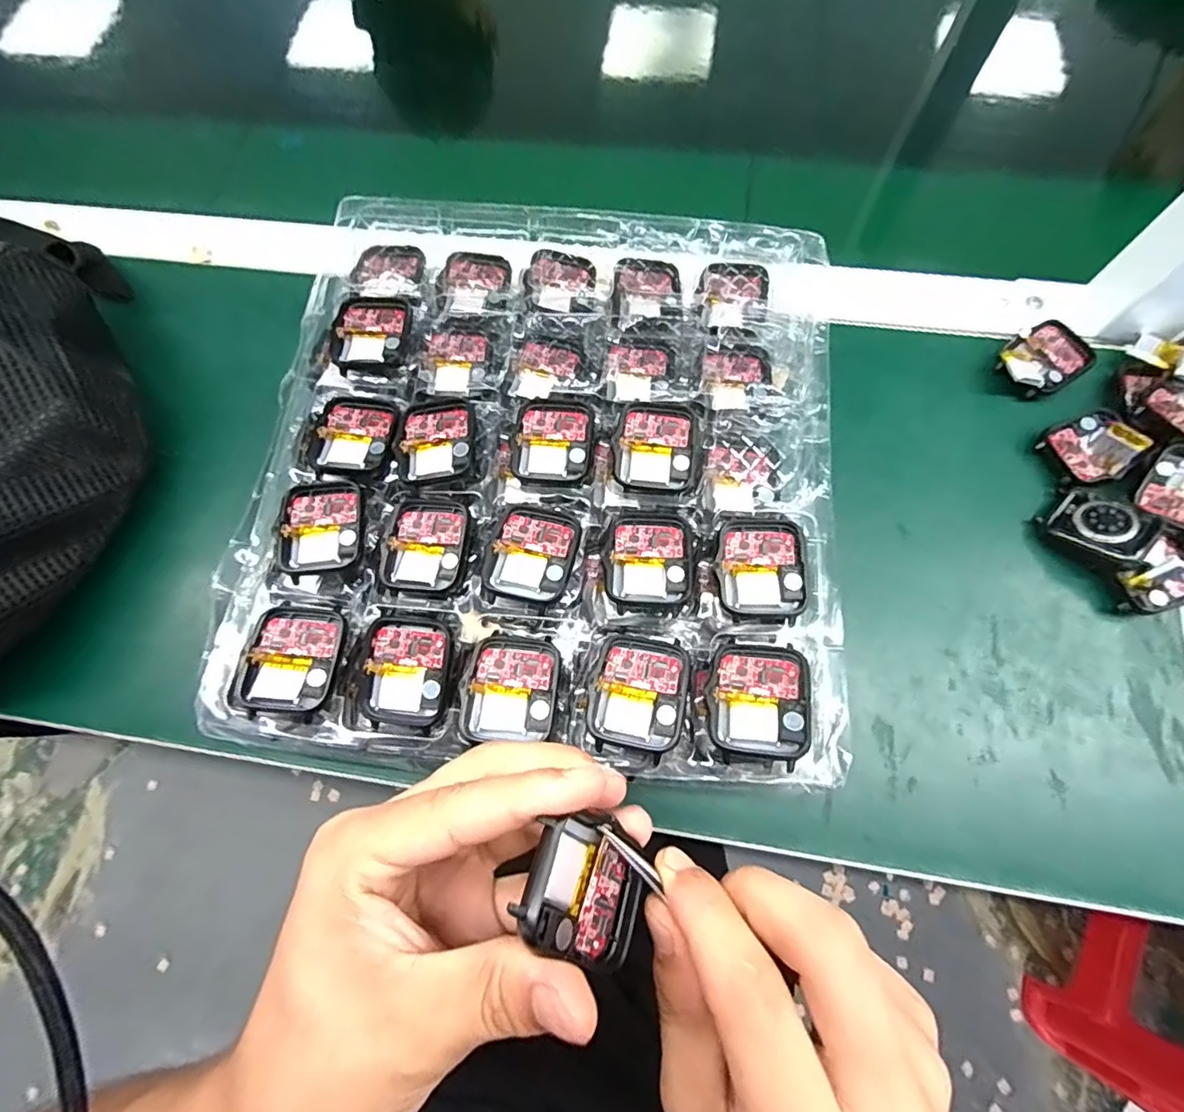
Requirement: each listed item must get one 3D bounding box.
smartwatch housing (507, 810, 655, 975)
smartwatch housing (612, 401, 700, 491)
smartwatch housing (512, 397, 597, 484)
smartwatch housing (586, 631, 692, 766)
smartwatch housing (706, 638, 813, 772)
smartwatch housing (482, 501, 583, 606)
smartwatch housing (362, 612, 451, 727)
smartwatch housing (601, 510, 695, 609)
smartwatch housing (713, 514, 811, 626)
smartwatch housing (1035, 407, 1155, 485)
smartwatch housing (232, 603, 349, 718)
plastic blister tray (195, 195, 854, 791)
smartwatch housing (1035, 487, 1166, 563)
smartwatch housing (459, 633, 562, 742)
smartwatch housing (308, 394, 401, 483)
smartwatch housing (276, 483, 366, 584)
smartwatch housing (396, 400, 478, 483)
[{"bbox_3d":[-0.001,0.097,0.161,0.007,0.045,0.037,-14,41,40],"label":"smartwatch housing"},{"bbox_3d":[0.030,-0.051,0.258,0.038,0.012,0.042,6,72,4],"label":"smartwatch housing"},{"bbox_3d":[-0.018,-0.055,0.263,0.036,0.009,0.043,6,72,4],"label":"smartwatch housing"},{"bbox_3d":[0.019,0.054,0.217,0.037,0.007,0.045,12,73,6],"label":"smartwatch housing"},{"bbox_3d":[0.065,0.056,0.214,0.038,0.009,0.045,7,66,18],"label":"smartwatch housing"},{"bbox_3d":[-0.026,-0.002,0.240,0.037,0.009,0.044,14,73,7],"label":"smartwatch housing"},{"bbox_3d":[-0.077,0.047,0.228,0.035,0.007,0.044,8,72,5],"label":"smartwatch housing"},{"bbox_3d":[0.025,0.001,0.239,0.038,0.004,0.043,8,72,5],"label":"smartwatch housing"},{"bbox_3d":[0.074,0.004,0.236,0.038,0.005,0.044,8,72,5],"label":"smartwatch housing"},{"bbox_3d":[0.265,-0.058,0.288,0.039,0.014,0.038,-29,68,5],"label":"smartwatch housing"},{"bbox_3d":[-0.125,0.042,0.228,0.038,0.008,0.044,3,72,3],"label":"smartwatch housing"},{"bbox_3d":[-0.022,-0.051,0.259,0.267,0.025,0.285,4,72,4],"label":"plastic blister tray"},{"bbox_3d":[0.257,-0.015,0.275,0.034,0.013,0.043,-43,61,-7],"label":"smartwatch housing"},{"bbox_3d":[-0.032,0.052,0.220,0.037,0.006,0.041,3,72,3],"label":"smartwatch housing"},{"bbox_3d":[-0.114,-0.059,0.264,0.040,0.005,0.045,10,73,5],"label":"smartwatch housing"},{"bbox_3d":[-0.123,-0.013,0.248,0.038,0.007,0.042,-10,72,-1],"label":"smartwatch housing"},{"bbox_3d":[-0.073,-0.055,0.260,0.037,0.009,0.042,4,72,4],"label":"smartwatch housing"}]

